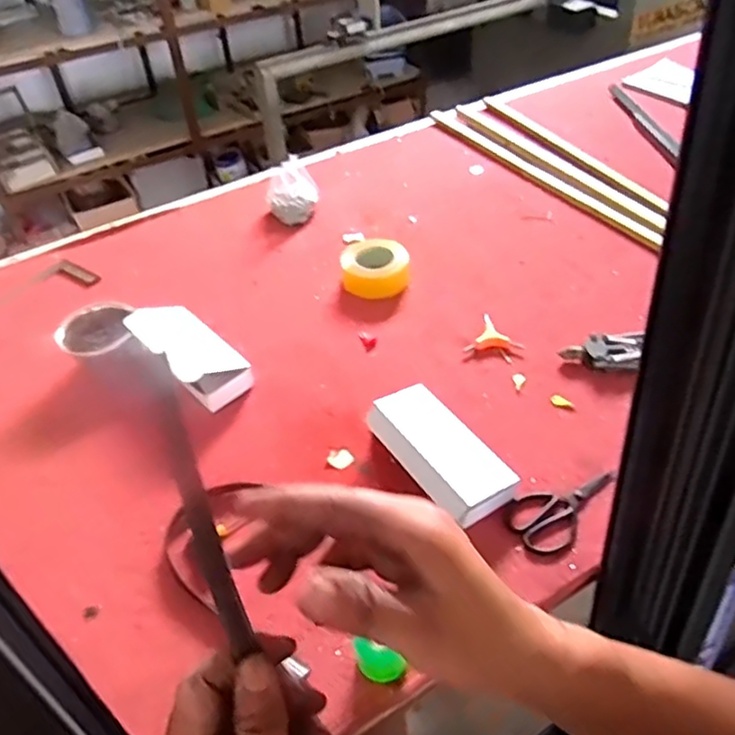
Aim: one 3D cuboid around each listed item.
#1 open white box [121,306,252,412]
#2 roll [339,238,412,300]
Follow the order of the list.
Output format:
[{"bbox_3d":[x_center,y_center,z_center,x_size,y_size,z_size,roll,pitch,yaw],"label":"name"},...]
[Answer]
[{"bbox_3d":[-0.298,-0.026,1.098,0.116,0.073,0.225,-33,51,-27],"label":"open white box"},{"bbox_3d":[0.015,-0.196,1.260,0.137,0.068,0.119,-1,44,2],"label":"roll"}]

